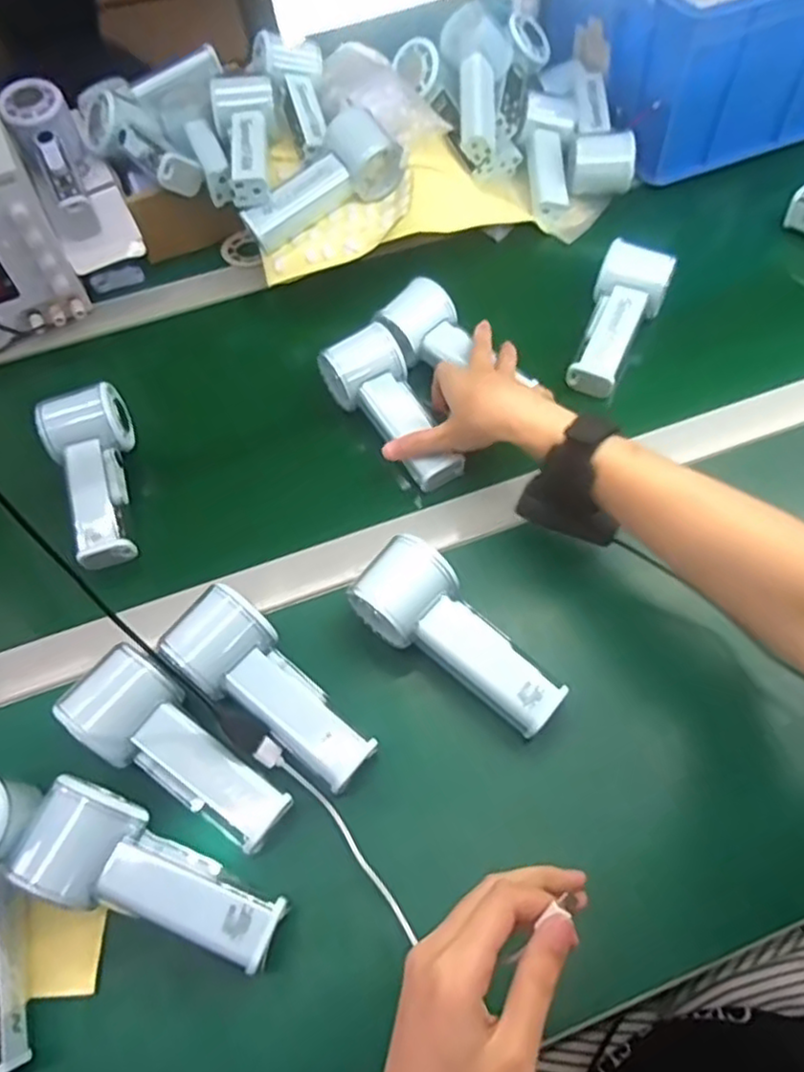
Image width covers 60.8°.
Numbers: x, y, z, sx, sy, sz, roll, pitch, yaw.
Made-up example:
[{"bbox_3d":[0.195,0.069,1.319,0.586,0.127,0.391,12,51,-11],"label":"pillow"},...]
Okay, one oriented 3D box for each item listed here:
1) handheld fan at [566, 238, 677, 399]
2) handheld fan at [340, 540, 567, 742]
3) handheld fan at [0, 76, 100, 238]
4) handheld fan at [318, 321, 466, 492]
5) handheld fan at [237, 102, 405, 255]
[{"bbox_3d":[0.186,-0.185,0.594,0.058,0.057,0.134,21,63,16],"label":"handheld fan"},{"bbox_3d":[0.035,0.069,0.454,0.149,0.041,0.060,41,69,10],"label":"handheld fan"},{"bbox_3d":[-0.320,-0.347,0.642,0.056,0.064,0.158,-23,80,-10],"label":"handheld fan"},{"bbox_3d":[-0.007,-0.101,0.565,0.062,0.041,0.146,-31,79,-14],"label":"handheld fan"},{"bbox_3d":[-0.077,-0.322,0.628,0.153,0.046,0.078,-38,63,-3],"label":"handheld fan"}]

